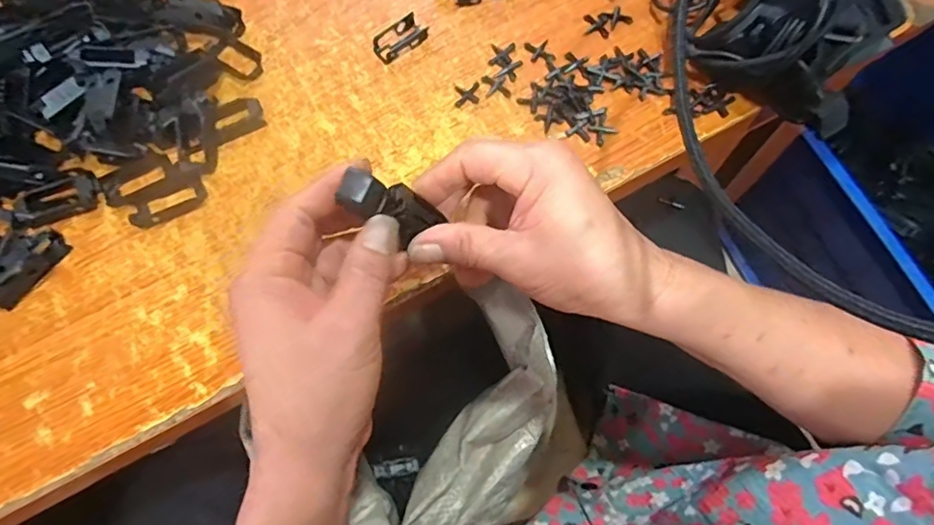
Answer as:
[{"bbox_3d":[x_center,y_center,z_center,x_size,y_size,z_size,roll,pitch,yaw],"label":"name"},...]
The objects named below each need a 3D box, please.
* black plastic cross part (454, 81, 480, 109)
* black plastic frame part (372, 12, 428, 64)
[{"bbox_3d":[0.000,-0.118,0.382,0.017,0.004,0.019,-4,70,1],"label":"black plastic cross part"},{"bbox_3d":[-0.049,-0.164,0.398,0.040,0.008,0.022,-37,73,-10],"label":"black plastic frame part"}]

